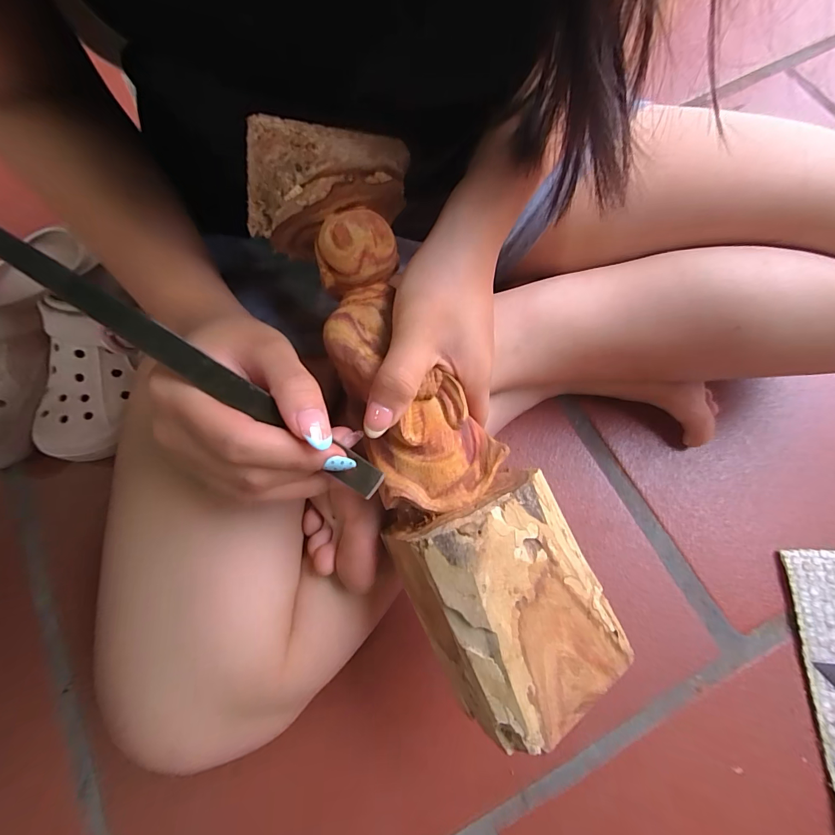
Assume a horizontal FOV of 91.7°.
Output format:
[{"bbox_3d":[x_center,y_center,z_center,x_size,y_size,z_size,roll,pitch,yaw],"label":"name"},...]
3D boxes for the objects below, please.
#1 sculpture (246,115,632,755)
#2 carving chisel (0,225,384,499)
[{"bbox_3d":[0.010,0.010,0.199,0.090,0.063,0.298,-24,90,-5],"label":"sculpture"},{"bbox_3d":[-0.090,-0.019,0.166,0.191,0.006,0.014,38,76,-23],"label":"carving chisel"}]

